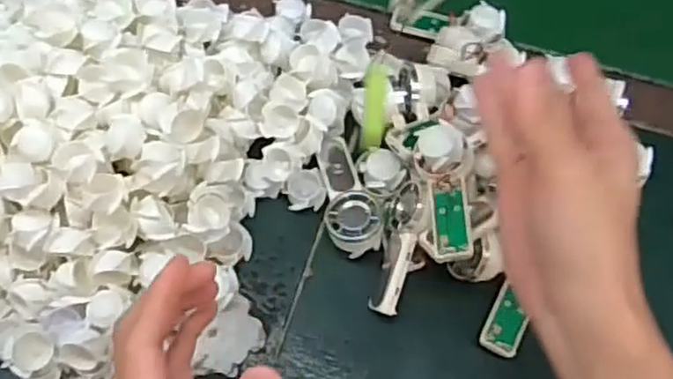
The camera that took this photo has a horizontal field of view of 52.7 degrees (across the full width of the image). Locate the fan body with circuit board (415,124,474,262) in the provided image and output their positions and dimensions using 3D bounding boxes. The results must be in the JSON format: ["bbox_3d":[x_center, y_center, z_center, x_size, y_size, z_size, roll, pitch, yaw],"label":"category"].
[{"bbox_3d":[0.073,0.002,0.444,0.033,0.025,0.087,-4,81,-4],"label":"fan body with circuit board"}]

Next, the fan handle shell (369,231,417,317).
[{"bbox_3d":[0.041,0.057,0.469,0.019,0.020,0.058,22,91,8],"label":"fan handle shell"}]

